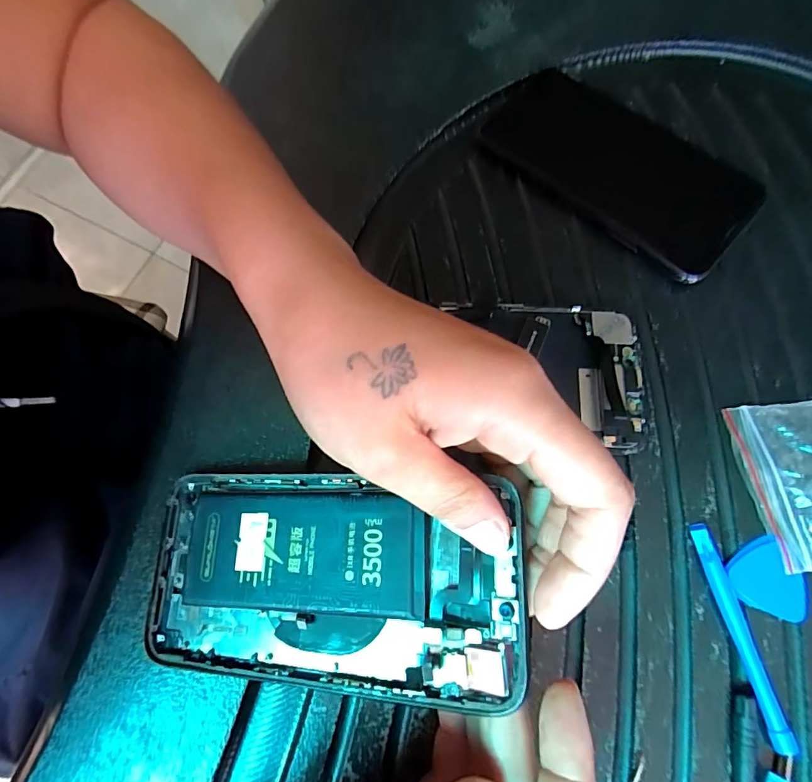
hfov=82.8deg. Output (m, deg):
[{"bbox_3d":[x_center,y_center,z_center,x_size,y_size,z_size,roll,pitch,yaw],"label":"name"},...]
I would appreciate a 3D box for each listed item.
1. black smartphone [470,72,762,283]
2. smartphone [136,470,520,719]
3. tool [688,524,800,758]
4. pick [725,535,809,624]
[{"bbox_3d":[0.111,-0.122,0.247,0.143,0.012,0.072,41,79,12],"label":"black smartphone"},{"bbox_3d":[-0.033,0.072,0.178,0.151,0.007,0.077,2,73,18],"label":"smartphone"},{"bbox_3d":[0.135,0.097,0.186,0.008,0.007,0.083,-13,74,-3],"label":"tool"},{"bbox_3d":[0.150,0.081,0.190,0.026,0.006,0.031,-28,75,-7],"label":"pick"}]

